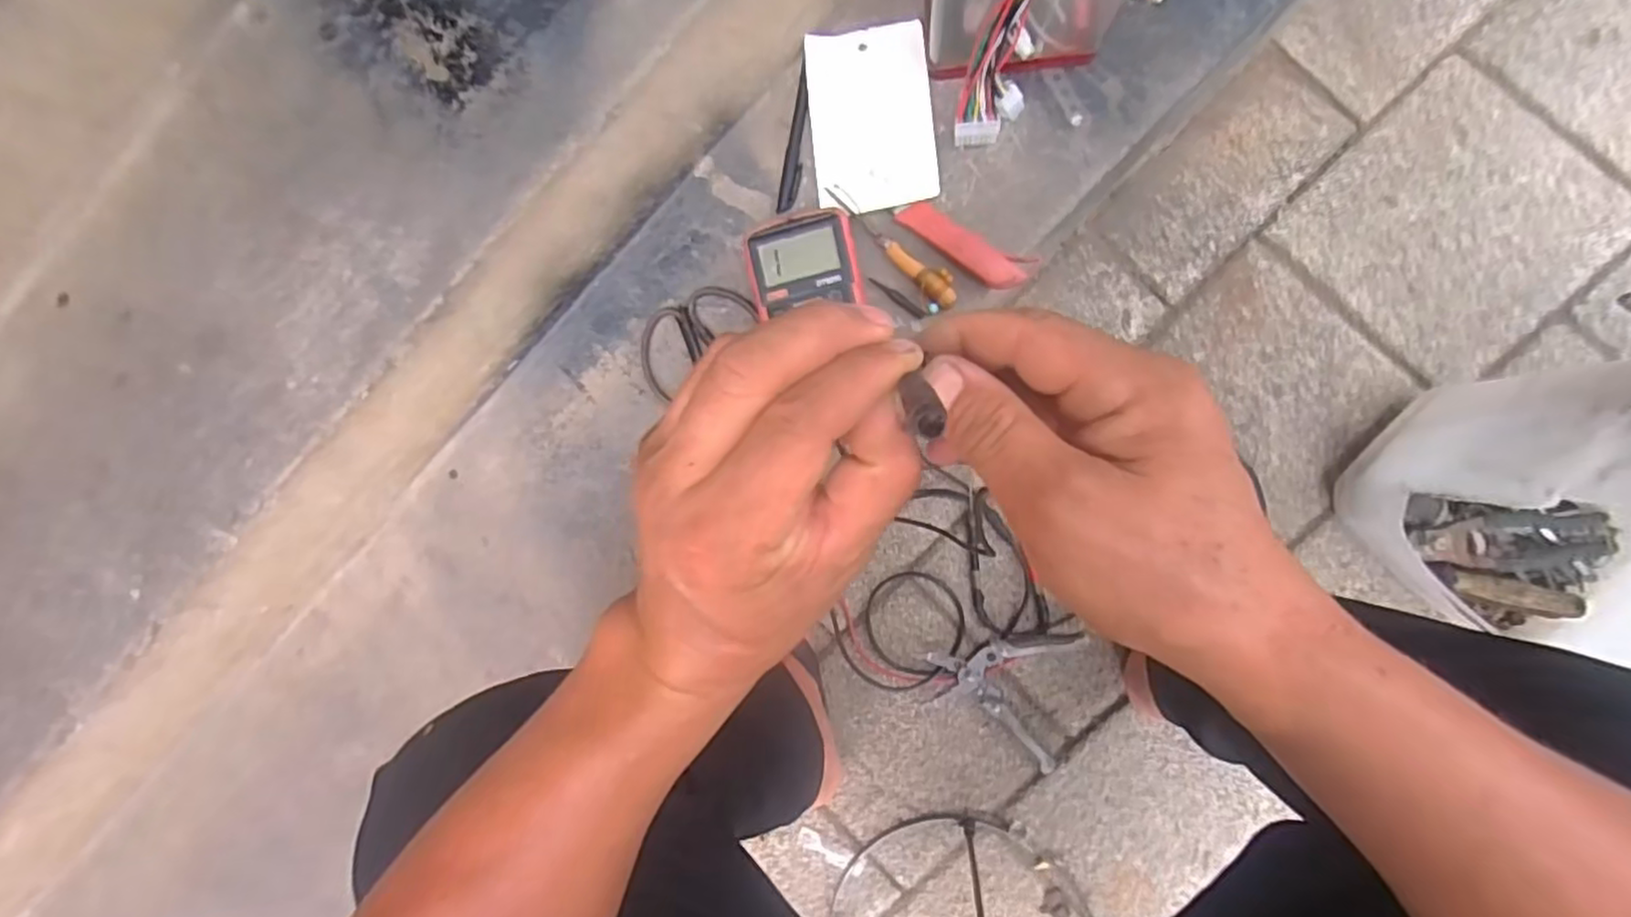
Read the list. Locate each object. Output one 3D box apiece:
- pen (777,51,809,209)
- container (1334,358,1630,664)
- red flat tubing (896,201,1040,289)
[{"bbox_3d":[-0.016,-0.273,0.582,0.016,0.009,0.126,9,91,8],"label":"pen"},{"bbox_3d":[0.598,0.070,0.523,0.165,0.342,0.244,-42,84,8],"label":"container"},{"bbox_3d":[0.119,-0.172,0.555,0.112,0.010,0.032,31,94,7],"label":"red flat tubing"}]

